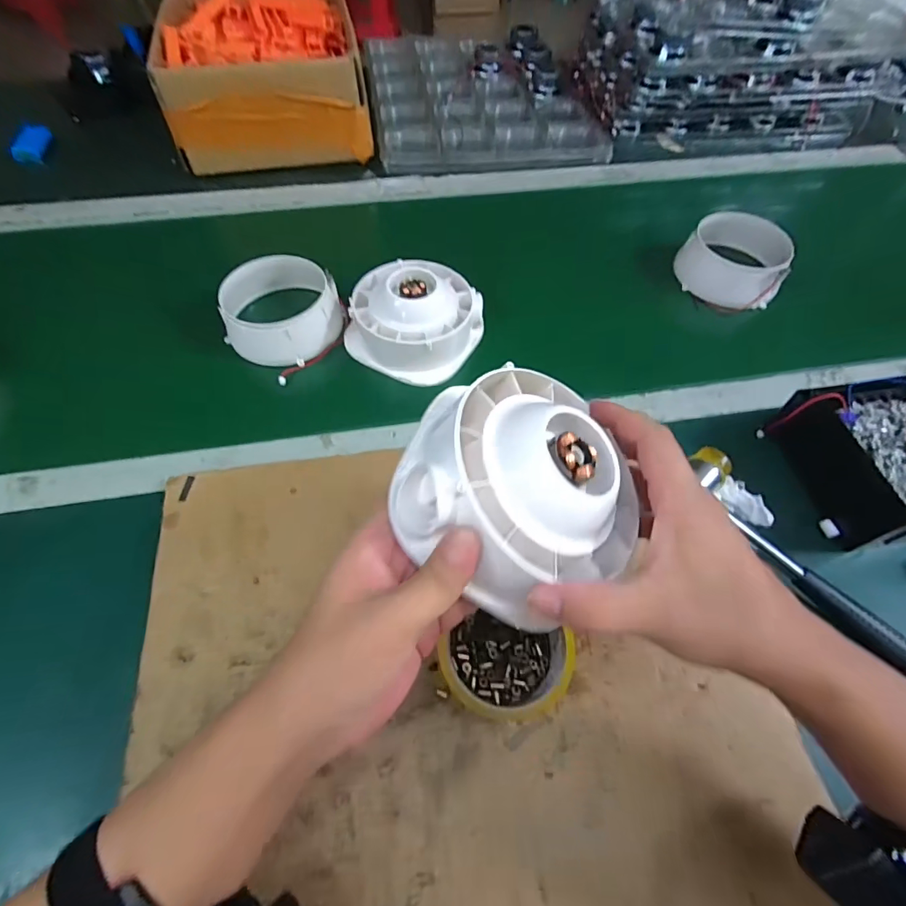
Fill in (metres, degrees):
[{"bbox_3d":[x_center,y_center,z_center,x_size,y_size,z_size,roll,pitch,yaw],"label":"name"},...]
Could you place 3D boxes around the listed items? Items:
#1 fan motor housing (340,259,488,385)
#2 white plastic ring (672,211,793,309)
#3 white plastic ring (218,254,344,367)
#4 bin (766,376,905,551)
[{"bbox_3d":[-0.043,-0.153,0.519,0.127,0.074,0.128,1,59,-1],"label":"fan motor housing"},{"bbox_3d":[0.348,-0.239,0.586,0.119,0.067,0.119,1,59,-1],"label":"white plastic ring"},{"bbox_3d":[-0.188,-0.156,0.517,0.111,0.066,0.111,1,59,-1],"label":"white plastic ring"},{"bbox_3d":[0.383,0.003,0.421,0.143,0.067,0.139,-12,60,-9],"label":"bin"}]

